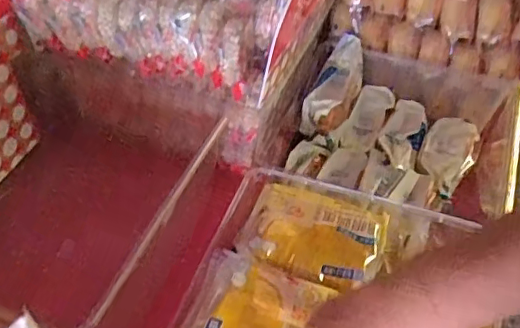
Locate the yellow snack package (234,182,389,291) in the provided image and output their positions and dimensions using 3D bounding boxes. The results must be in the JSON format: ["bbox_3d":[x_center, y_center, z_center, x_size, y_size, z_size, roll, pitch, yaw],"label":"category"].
[{"bbox_3d":[0.061,0.077,0.619,0.146,0.029,0.127,13,46,10],"label":"yellow snack package"}]

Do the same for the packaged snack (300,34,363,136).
[{"bbox_3d":[0.114,-0.116,0.851,0.059,0.079,0.188,19,48,15],"label":"packaged snack"}]

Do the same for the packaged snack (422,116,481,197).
[{"bbox_3d":[0.281,-0.015,0.854,0.078,0.048,0.165,28,50,23],"label":"packaged snack"}]

